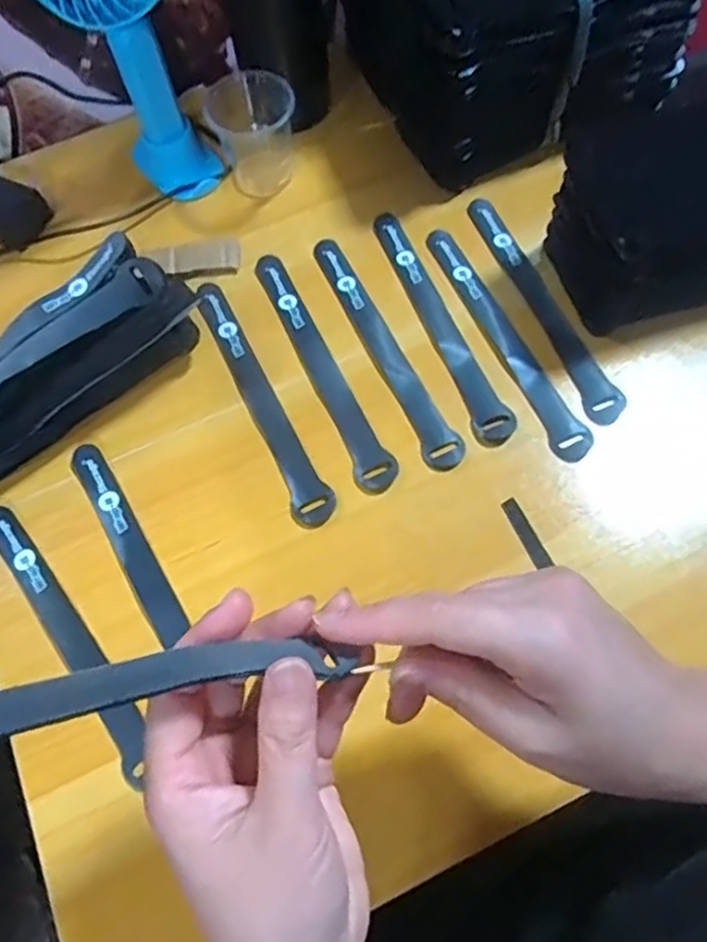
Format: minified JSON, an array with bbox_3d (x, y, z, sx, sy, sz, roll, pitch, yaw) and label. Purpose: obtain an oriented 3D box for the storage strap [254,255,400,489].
[{"bbox_3d":[-0.022,-0.073,0.453,0.025,0.004,0.201,-26,65,1],"label":"storage strap"}]

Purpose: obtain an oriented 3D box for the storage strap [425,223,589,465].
[{"bbox_3d":[0.101,-0.093,0.453,0.024,0.004,0.199,-24,66,-7],"label":"storage strap"}]

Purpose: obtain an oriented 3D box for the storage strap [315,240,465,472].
[{"bbox_3d":[0.020,-0.087,0.456,0.025,0.004,0.201,-24,65,-4],"label":"storage strap"}]

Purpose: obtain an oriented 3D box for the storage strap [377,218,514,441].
[{"bbox_3d":[0.060,-0.105,0.461,0.025,0.004,0.204,-20,65,-2],"label":"storage strap"}]

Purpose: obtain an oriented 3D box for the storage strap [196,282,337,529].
[{"bbox_3d":[-0.065,-0.051,0.446,0.026,0.004,0.201,-27,66,-6],"label":"storage strap"}]

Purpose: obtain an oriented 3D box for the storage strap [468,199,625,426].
[{"bbox_3d":[0.130,-0.118,0.461,0.024,0.005,0.197,-22,66,2],"label":"storage strap"}]

